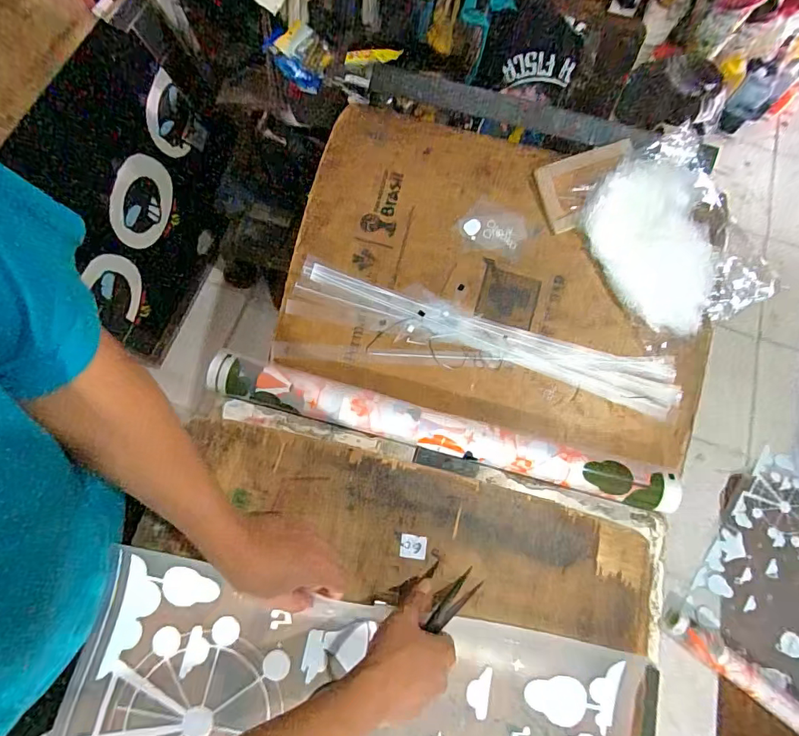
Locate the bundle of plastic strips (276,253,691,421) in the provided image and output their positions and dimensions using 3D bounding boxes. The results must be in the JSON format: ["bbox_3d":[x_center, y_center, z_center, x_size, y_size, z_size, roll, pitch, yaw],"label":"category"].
[{"bbox_3d":[0.109,-0.032,0.630,0.524,0.021,0.120,13,72,2],"label":"bundle of plastic strips"}]

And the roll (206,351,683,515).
[{"bbox_3d":[0.050,0.082,0.589,0.595,0.039,0.052,15,72,2],"label":"roll"}]

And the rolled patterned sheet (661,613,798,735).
[{"bbox_3d":[0.968,0.850,1.179,0.574,0.054,0.085,37,75,9],"label":"rolled patterned sheet"}]

